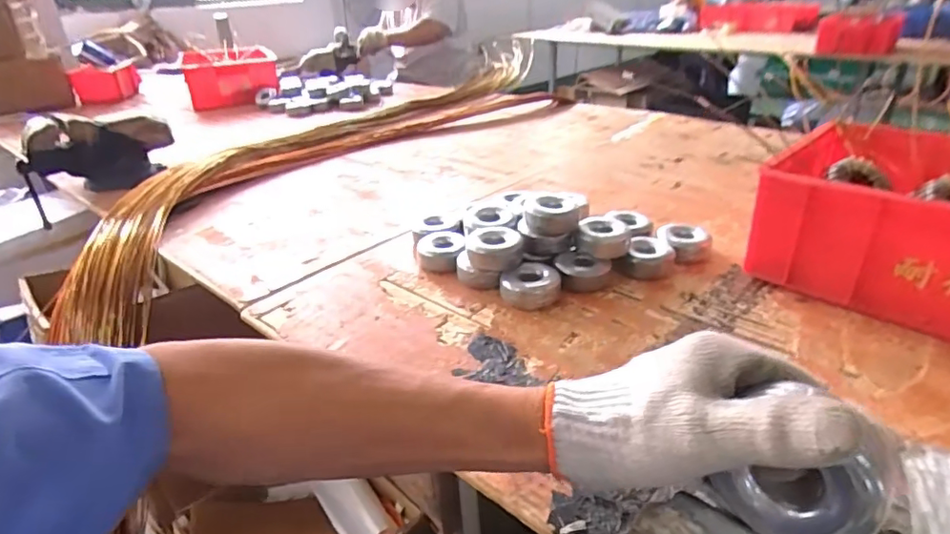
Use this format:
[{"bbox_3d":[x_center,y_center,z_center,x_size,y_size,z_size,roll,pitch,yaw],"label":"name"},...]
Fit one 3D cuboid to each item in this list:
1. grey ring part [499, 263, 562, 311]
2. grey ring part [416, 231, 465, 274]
[{"bbox_3d":[0.069,0.023,0.696,0.076,0.035,0.073,0,28,4],"label":"grey ring part"},{"bbox_3d":[-0.049,-0.019,0.791,0.066,0.035,0.079,-3,28,-1],"label":"grey ring part"}]

